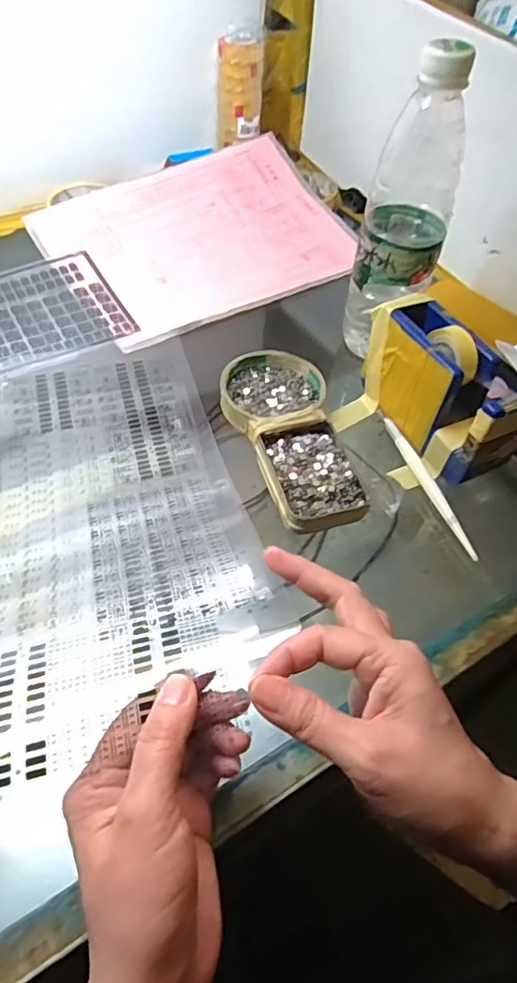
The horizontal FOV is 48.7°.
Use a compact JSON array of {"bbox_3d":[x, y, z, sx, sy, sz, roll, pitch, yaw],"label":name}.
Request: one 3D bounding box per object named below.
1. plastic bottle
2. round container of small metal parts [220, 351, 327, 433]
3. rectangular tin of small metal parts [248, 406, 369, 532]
[{"bbox_3d":[0.114,-0.207,0.443,0.065,0.221,0.072,15,52,8],"label":"plastic bottle"},{"bbox_3d":[0.011,-0.080,0.461,0.081,0.018,0.079,2,52,-2],"label":"round container of small metal parts"},{"bbox_3d":[0.037,-0.015,0.412,0.064,0.016,0.093,-11,53,-12],"label":"rectangular tin of small metal parts"}]

